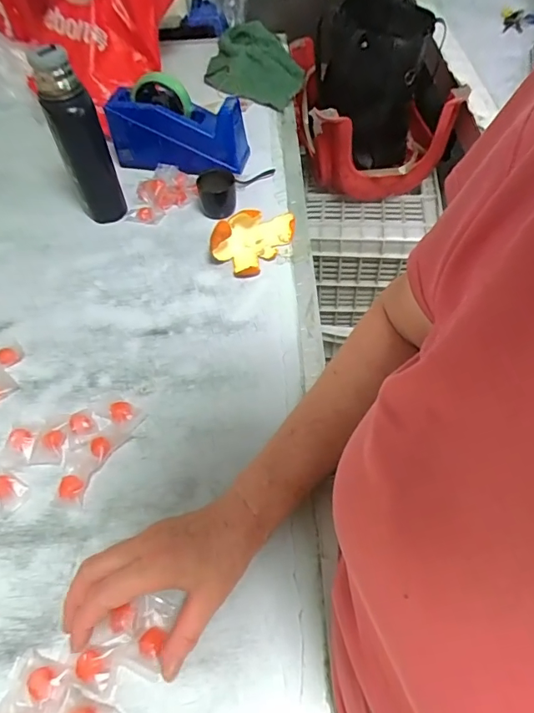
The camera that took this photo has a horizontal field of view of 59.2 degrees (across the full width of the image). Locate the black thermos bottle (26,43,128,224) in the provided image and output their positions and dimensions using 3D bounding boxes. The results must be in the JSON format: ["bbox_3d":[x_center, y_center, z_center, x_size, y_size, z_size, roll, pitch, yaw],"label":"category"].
[{"bbox_3d":[-0.241,-0.277,0.606,0.053,0.211,0.049,-33,59,-20],"label":"black thermos bottle"}]

